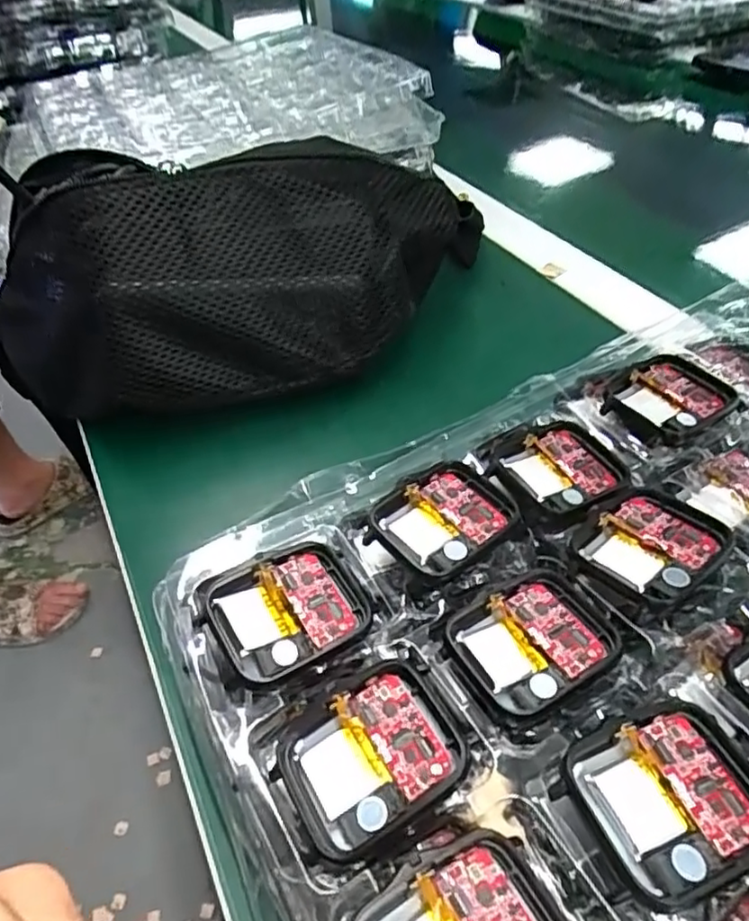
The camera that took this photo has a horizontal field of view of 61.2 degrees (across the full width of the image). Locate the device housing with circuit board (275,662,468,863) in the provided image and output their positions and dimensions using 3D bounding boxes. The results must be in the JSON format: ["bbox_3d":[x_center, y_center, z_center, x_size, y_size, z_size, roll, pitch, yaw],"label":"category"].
[{"bbox_3d":[-0.001,0.076,0.162,0.043,0.010,0.038,-24,48,-17],"label":"device housing with circuit board"}]

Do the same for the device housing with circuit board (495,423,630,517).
[{"bbox_3d":[0.069,0.003,0.228,0.043,0.007,0.038,-21,48,-16],"label":"device housing with circuit board"}]

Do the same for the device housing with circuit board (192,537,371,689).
[{"bbox_3d":[-0.025,0.043,0.188,0.045,0.009,0.039,-26,50,-21],"label":"device housing with circuit board"}]

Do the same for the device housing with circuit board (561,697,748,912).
[{"bbox_3d":[0.071,0.079,0.149,0.042,0.008,0.037,-17,47,-11],"label":"device housing with circuit board"}]

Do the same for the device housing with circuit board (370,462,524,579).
[{"bbox_3d":[0.024,0.019,0.211,0.041,0.006,0.036,-30,51,-23],"label":"device housing with circuit board"}]

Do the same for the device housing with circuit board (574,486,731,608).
[{"bbox_3d":[0.088,0.026,0.199,0.043,0.010,0.036,-31,51,-24],"label":"device housing with circuit board"}]

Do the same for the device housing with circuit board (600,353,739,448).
[{"bbox_3d":[0.115,-0.023,0.247,0.046,0.008,0.036,-25,49,-20],"label":"device housing with circuit board"}]

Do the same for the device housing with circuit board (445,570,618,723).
[{"bbox_3d":[0.046,0.052,0.183,0.045,0.005,0.036,-24,49,-19],"label":"device housing with circuit board"}]

